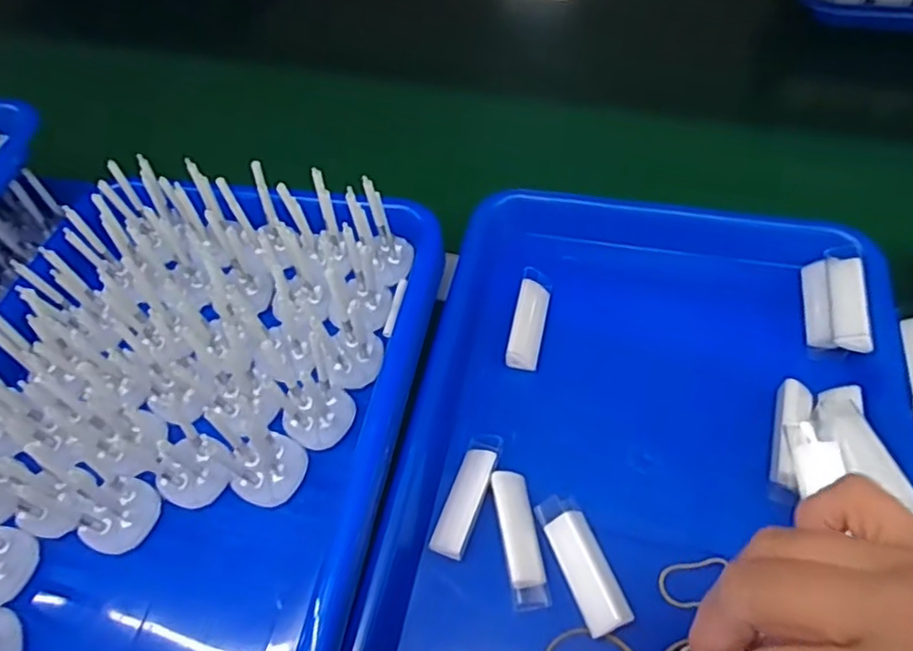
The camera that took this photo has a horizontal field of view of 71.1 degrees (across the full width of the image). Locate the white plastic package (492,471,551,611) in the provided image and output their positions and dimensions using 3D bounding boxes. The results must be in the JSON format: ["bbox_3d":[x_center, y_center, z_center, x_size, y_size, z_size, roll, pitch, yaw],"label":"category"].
[{"bbox_3d":[0.032,0.105,0.318,0.018,0.015,0.065,-9,55,-1],"label":"white plastic package"}]

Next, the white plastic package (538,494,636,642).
[{"bbox_3d":[0.061,0.113,0.309,0.021,0.014,0.066,-19,56,-8],"label":"white plastic package"}]

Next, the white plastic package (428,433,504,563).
[{"bbox_3d":[0.007,0.086,0.333,0.020,0.015,0.069,15,58,15],"label":"white plastic package"}]

